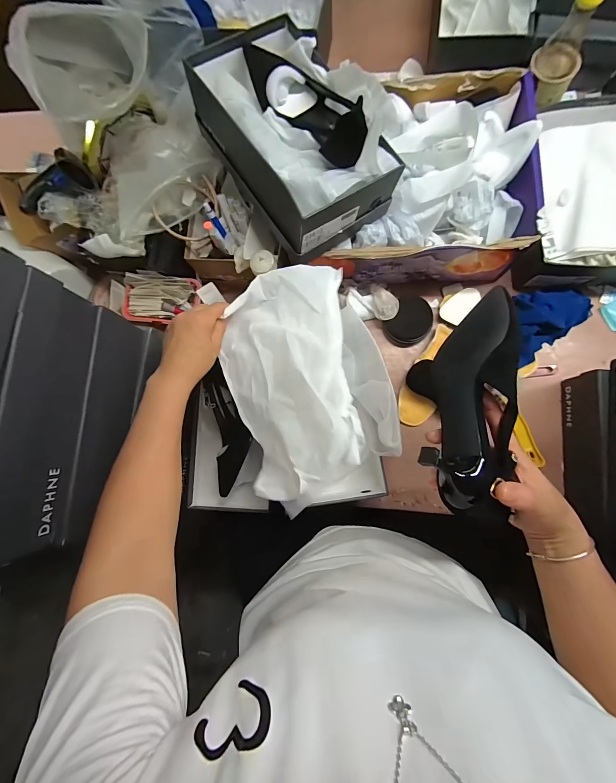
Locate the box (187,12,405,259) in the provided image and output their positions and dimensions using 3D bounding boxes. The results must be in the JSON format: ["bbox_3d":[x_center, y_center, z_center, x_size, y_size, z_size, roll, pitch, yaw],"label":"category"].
[{"bbox_3d":[-0.022,-0.389,0.489,0.200,0.124,0.307,-35,80,1],"label":"box"}]

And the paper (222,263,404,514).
[{"bbox_3d":[-0.011,-0.025,0.393,0.188,0.075,0.281,-20,81,3],"label":"paper"}]

